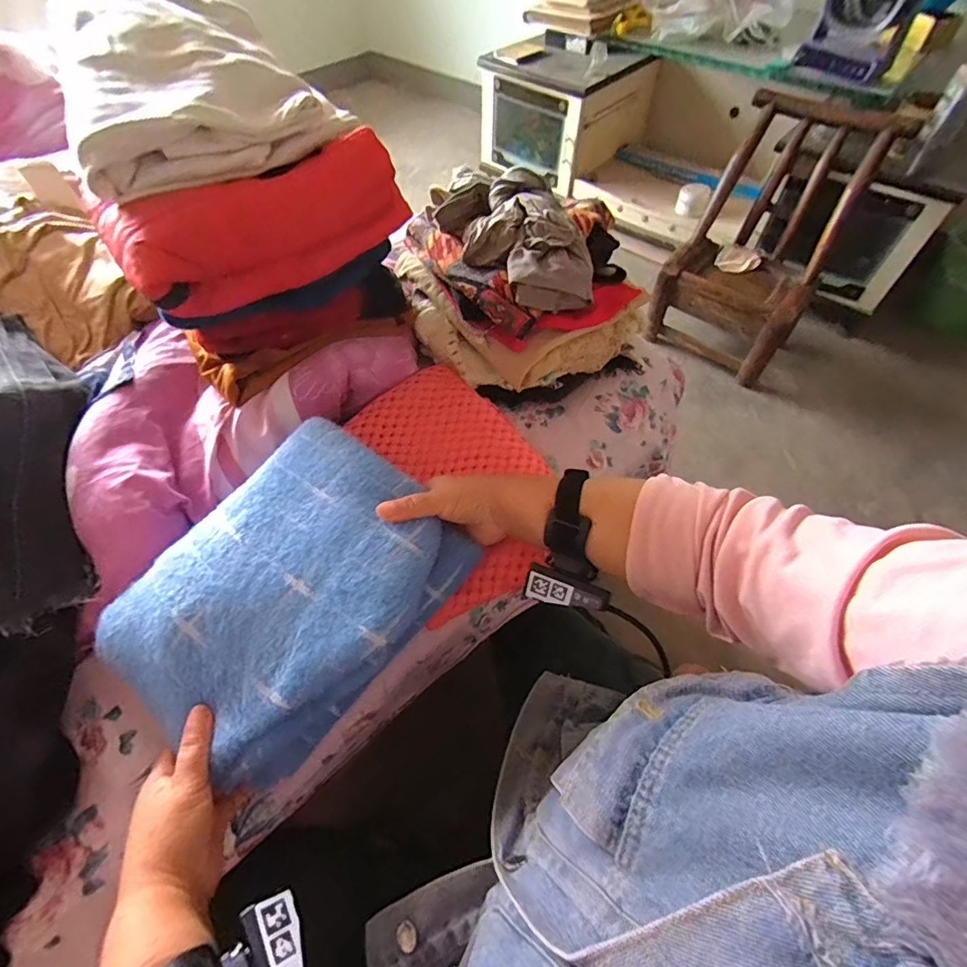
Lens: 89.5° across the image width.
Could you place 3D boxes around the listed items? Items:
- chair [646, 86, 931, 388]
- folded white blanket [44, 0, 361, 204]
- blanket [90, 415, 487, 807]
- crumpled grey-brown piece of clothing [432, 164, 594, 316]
[{"bbox_3d":[0.713,-0.614,1.248,0.357,0.497,0.431,30,61,19],"label":"chair"},{"bbox_3d":[-0.253,-0.339,0.409,0.206,0.074,0.226,-30,61,-19],"label":"folded white blanket"},{"bbox_3d":[-0.159,0.086,0.406,0.196,0.082,0.251,33,62,20],"label":"blanket"},{"bbox_3d":[0.024,-0.288,0.541,0.110,0.058,0.251,-22,59,-14],"label":"crumpled grey-brown piece of clothing"}]

